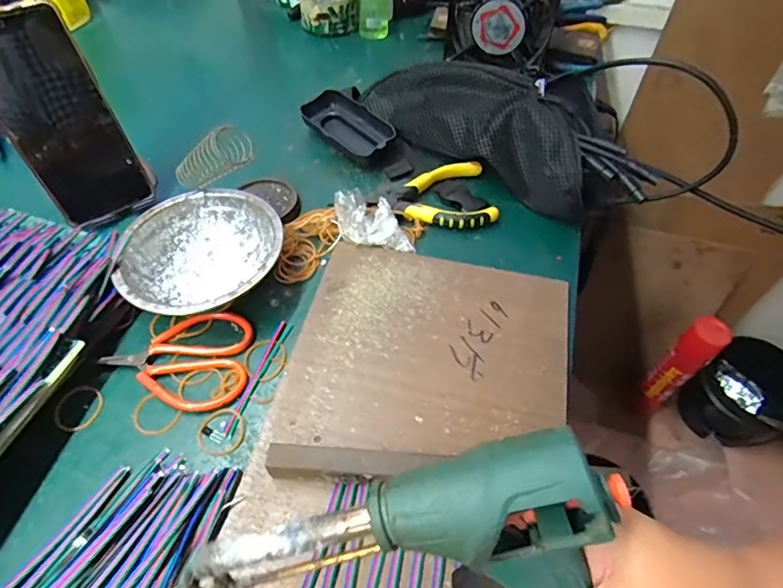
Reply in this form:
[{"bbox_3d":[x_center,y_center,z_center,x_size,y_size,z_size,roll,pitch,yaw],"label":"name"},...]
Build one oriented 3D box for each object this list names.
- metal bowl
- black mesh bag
[{"bbox_3d":[-0.150,-0.028,0.394,0.120,0.041,0.123,0,54,-1],"label":"metal bowl"},{"bbox_3d":[0.087,-0.167,0.471,0.254,0.068,0.069,36,61,22],"label":"black mesh bag"}]

